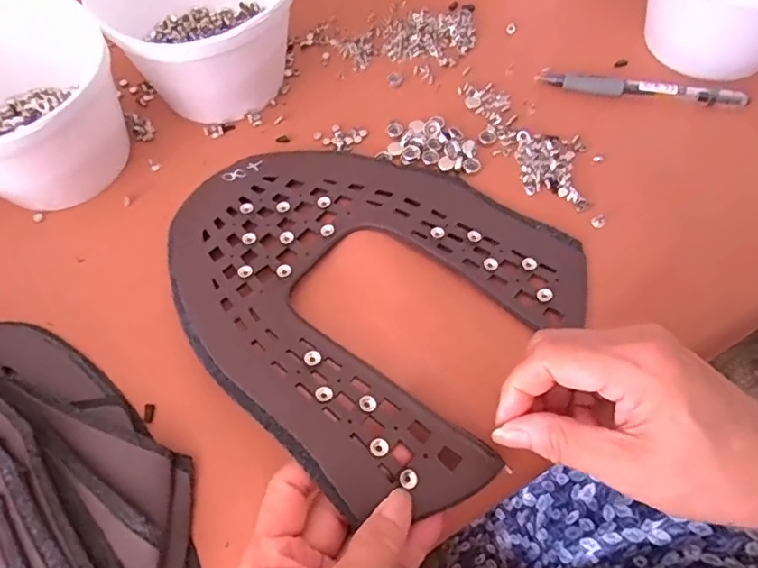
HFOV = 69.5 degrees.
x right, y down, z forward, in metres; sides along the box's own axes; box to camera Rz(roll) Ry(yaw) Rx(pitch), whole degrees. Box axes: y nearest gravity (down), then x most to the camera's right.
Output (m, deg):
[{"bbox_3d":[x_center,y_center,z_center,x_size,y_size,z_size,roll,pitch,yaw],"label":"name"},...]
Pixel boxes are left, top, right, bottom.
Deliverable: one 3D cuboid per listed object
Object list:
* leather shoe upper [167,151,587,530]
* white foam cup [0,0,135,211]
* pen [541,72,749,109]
[{"bbox_3d":[-0.010,-0.010,0.304,0.228,0.035,0.191,37,69,21],"label":"leather shoe upper"},{"bbox_3d":[-0.221,-0.104,0.339,0.113,0.081,0.110,-1,61,2],"label":"white foam cup"},{"bbox_3d":[0.180,-0.135,0.374,0.128,0.013,0.010,11,63,9],"label":"pen"}]

